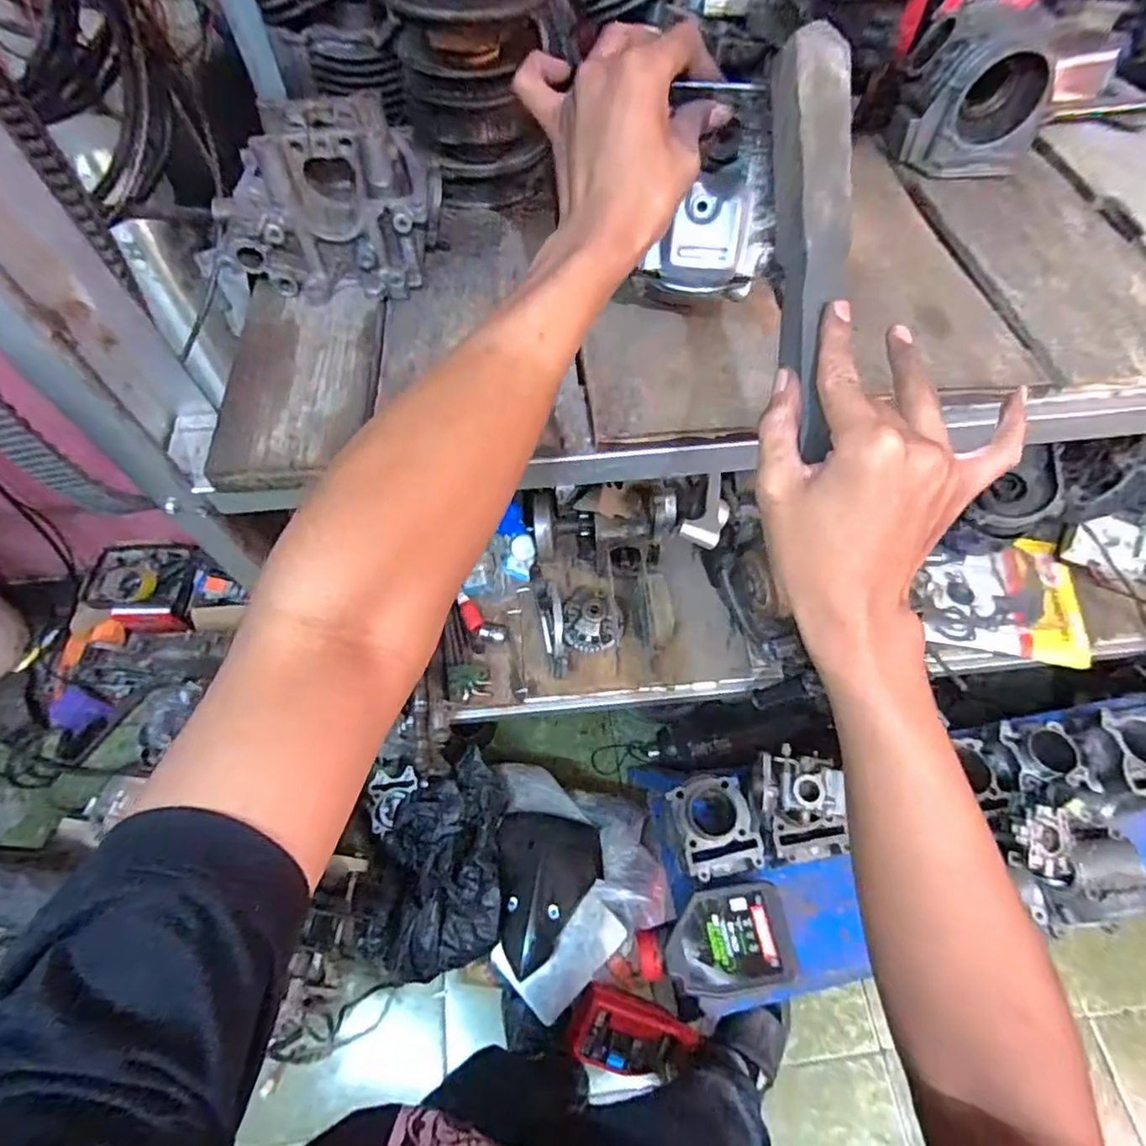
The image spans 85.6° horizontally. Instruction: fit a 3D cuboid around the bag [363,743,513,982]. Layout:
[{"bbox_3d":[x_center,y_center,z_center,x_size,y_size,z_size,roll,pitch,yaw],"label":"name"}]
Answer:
[{"bbox_3d":[-0.256,0.519,1.131,0.252,0.100,0.373,0,61,1],"label":"bag"}]

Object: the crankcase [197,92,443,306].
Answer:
[{"bbox_3d":[-0.192,-0.294,0.485,0.165,0.094,0.121,-4,61,-2],"label":"crankcase"}]

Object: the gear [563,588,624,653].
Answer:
[{"bbox_3d":[0.031,0.070,0.992,0.092,0.026,0.107,-2,61,-1],"label":"gear"}]

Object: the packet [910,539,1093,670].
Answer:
[{"bbox_3d":[0.709,0.026,1.041,0.247,0.025,0.242,11,62,6],"label":"packet"}]

